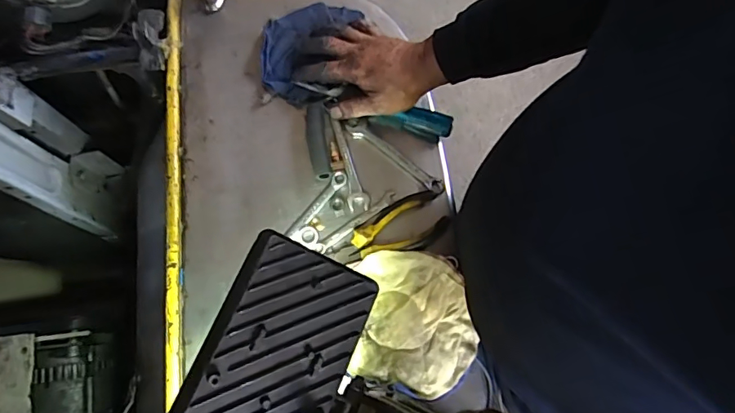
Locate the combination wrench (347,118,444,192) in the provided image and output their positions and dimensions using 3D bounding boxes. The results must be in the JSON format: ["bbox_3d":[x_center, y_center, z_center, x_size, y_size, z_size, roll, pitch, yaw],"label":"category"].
[{"bbox_3d":[0.031,-0.061,0.585,0.137,0.015,0.022,39,75,14],"label":"combination wrench"}]

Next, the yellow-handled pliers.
[{"bbox_3d":[0.027,0.026,0.549,0.133,0.019,0.057,-20,71,-7],"label":"yellow-handled pliers"}]

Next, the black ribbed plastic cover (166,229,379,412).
[{"bbox_3d":[-0.074,0.129,0.339,0.099,0.019,0.208,30,72,-16],"label":"black ribbed plastic cover"}]

